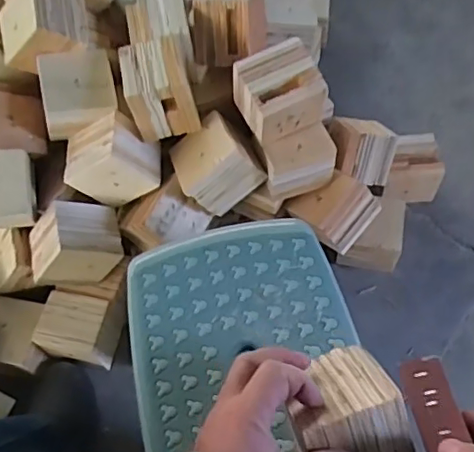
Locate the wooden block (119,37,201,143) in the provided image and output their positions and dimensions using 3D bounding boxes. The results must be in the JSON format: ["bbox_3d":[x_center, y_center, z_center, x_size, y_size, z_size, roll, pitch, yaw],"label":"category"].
[{"bbox_3d":[-0.105,-0.185,0.800,0.087,0.093,0.098,-11,59,-3],"label":"wooden block"}]

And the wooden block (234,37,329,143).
[{"bbox_3d":[0.057,-0.173,0.770,0.099,0.090,0.085,-22,60,-9],"label":"wooden block"}]

